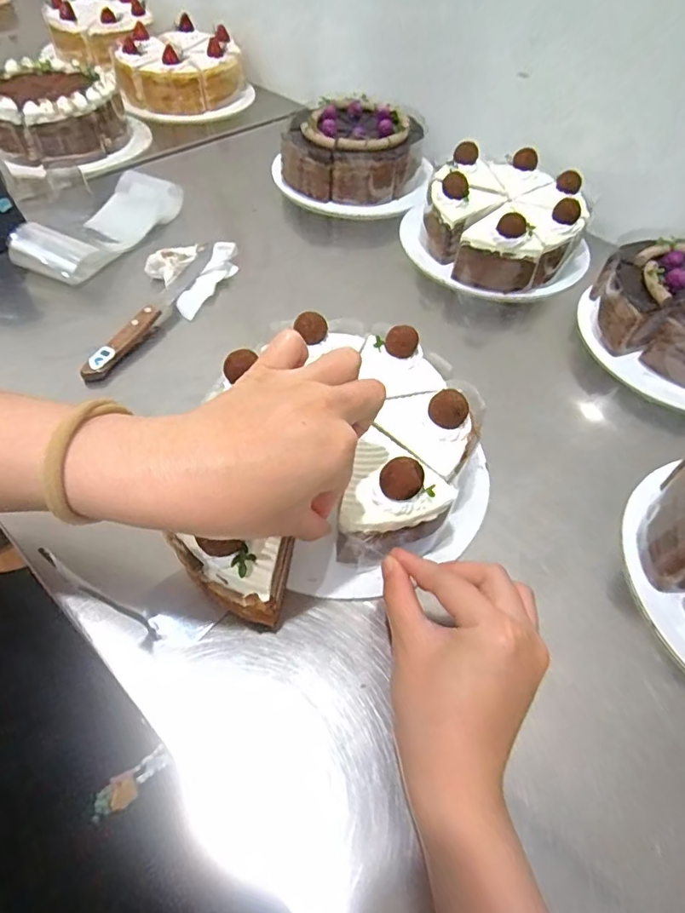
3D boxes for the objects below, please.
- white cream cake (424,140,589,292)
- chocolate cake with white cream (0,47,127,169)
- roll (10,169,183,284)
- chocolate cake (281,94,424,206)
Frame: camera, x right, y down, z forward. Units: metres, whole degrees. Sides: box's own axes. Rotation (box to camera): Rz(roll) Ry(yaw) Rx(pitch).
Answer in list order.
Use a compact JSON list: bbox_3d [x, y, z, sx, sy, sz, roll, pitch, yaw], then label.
[{"bbox_3d":[0.166,-0.257,0.554,0.164,0.072,0.165,22,55,12],"label":"white cream cake"},{"bbox_3d":[-0.372,-0.442,0.662,0.145,0.074,0.158,2,53,-3],"label":"chocolate cake with white cream"},{"bbox_3d":[-0.253,-0.248,0.543,0.075,0.033,0.184,23,55,13],"label":"roll"},{"bbox_3d":[0.016,-0.384,0.640,0.152,0.069,0.145,2,53,-3],"label":"chocolate cake"}]

